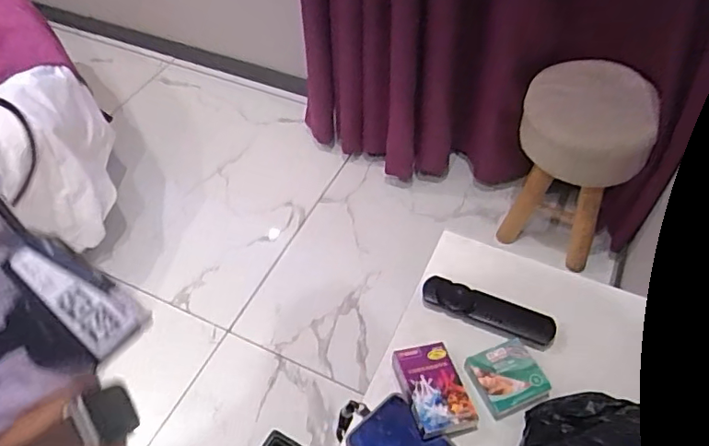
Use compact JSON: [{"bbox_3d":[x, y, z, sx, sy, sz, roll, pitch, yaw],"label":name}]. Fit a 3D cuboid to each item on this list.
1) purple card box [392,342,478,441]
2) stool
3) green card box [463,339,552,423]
[{"bbox_3d":[0.080,0.166,0.558,0.057,0.020,0.094,-13,55,-9],"label":"purple card box"},{"bbox_3d":[0.505,-0.149,1.323,0.259,0.399,0.251,15,55,11],"label":"stool"},{"bbox_3d":[0.157,0.159,0.570,0.066,0.014,0.068,-20,56,-14],"label":"green card box"}]

